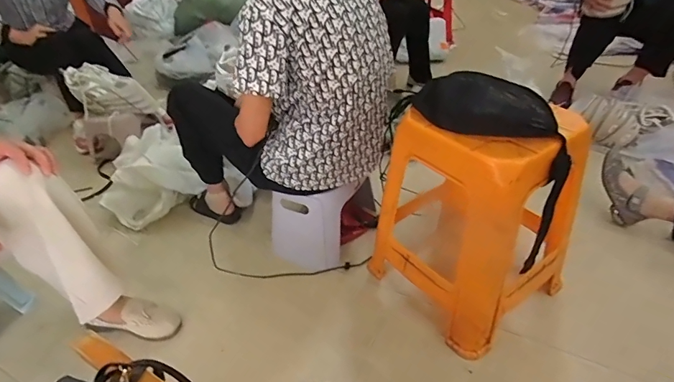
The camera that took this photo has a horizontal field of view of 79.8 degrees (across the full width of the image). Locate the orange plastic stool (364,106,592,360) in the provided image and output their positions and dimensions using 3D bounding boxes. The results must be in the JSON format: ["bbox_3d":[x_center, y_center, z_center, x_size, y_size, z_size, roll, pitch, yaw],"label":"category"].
[{"bbox_3d":[0.344,0.055,0.965,0.369,0.509,0.346,-26,43,-27],"label":"orange plastic stool"}]

